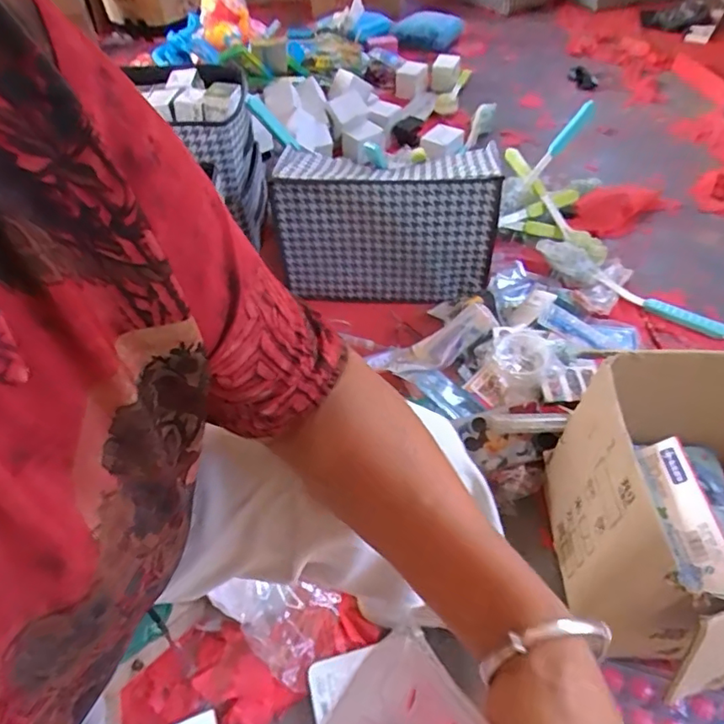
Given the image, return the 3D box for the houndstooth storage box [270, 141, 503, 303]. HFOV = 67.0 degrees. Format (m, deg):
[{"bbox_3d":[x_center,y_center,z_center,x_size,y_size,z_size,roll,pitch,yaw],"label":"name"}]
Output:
[{"bbox_3d":[0.049,-0.271,1.073,0.399,0.272,0.145,1,48,5],"label":"houndstooth storage box"}]

